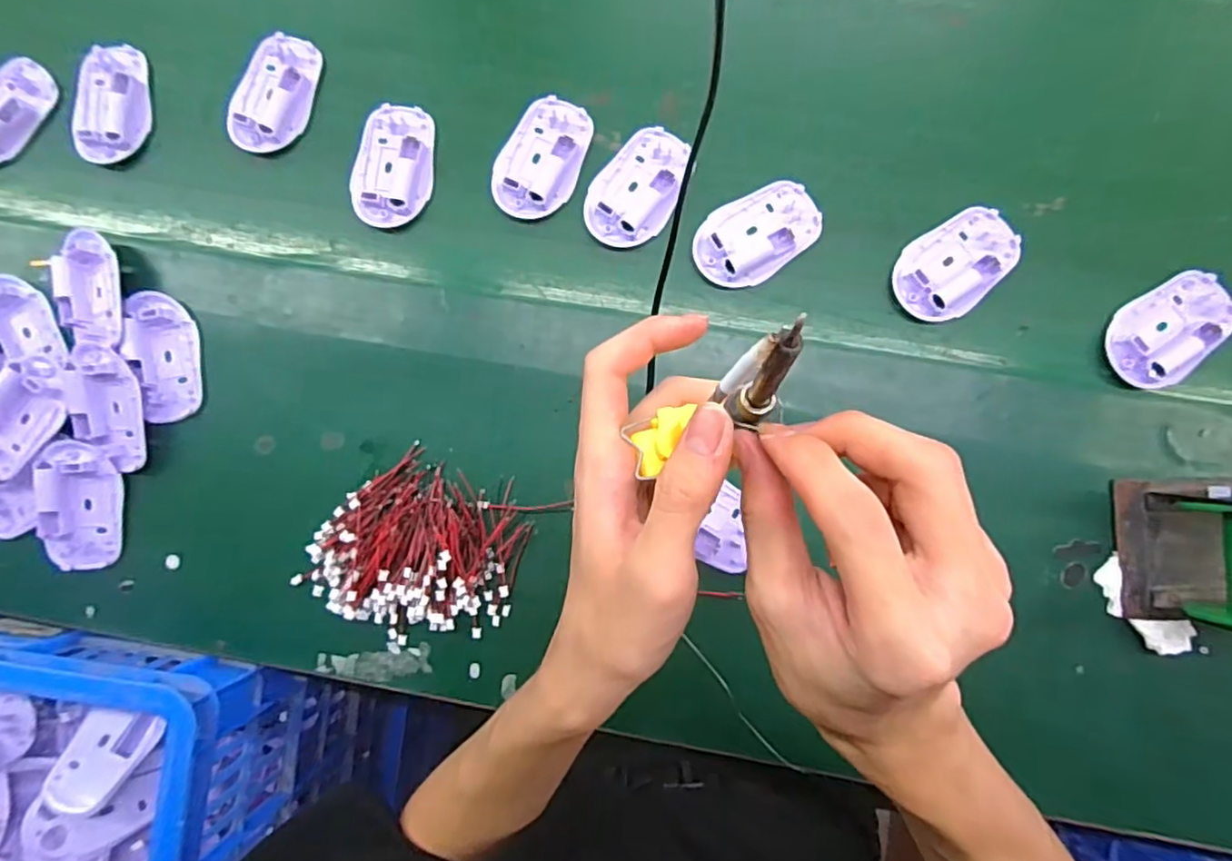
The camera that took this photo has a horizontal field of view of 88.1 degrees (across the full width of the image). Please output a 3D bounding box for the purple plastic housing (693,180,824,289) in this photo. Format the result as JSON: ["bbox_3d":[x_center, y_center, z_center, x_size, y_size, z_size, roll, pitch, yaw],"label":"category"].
[{"bbox_3d":[0.106,-0.147,0.476,0.096,0.014,0.062,-28,87,0],"label":"purple plastic housing"}]

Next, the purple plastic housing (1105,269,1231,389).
[{"bbox_3d":[0.399,-0.071,0.456,0.092,0.020,0.061,-34,87,0],"label":"purple plastic housing"}]

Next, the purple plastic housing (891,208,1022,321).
[{"bbox_3d":[0.247,-0.120,0.460,0.092,0.014,0.063,-34,87,0],"label":"purple plastic housing"}]

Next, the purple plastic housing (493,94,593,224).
[{"bbox_3d":[-0.057,-0.210,0.487,0.063,0.015,0.094,24,88,2],"label":"purple plastic housing"}]

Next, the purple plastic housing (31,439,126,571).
[{"bbox_3d":[-0.408,0.057,0.484,0.051,0.028,0.097,-1,87,1],"label":"purple plastic housing"}]

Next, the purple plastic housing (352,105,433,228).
[{"bbox_3d":[-0.175,-0.207,0.494,0.064,0.015,0.094,2,87,2],"label":"purple plastic housing"}]

